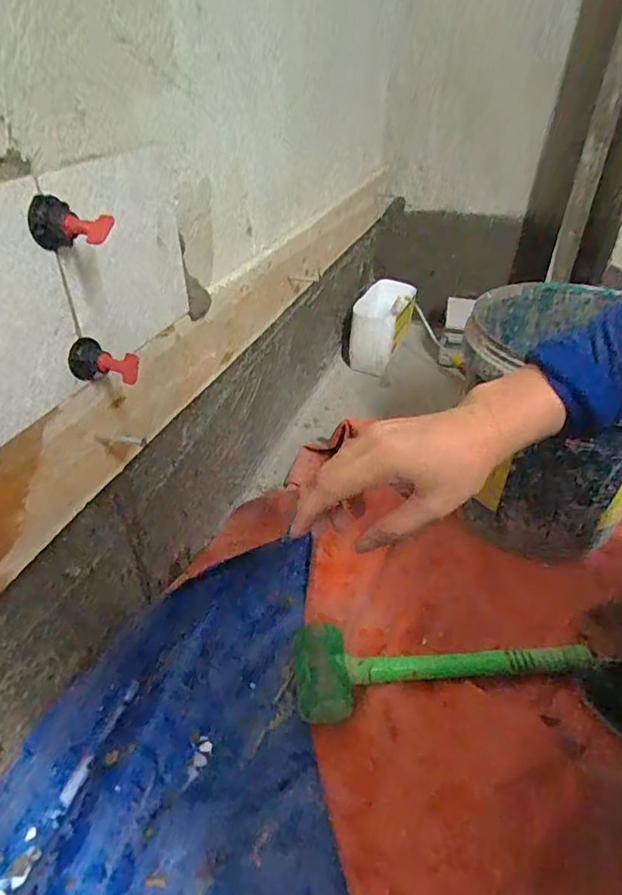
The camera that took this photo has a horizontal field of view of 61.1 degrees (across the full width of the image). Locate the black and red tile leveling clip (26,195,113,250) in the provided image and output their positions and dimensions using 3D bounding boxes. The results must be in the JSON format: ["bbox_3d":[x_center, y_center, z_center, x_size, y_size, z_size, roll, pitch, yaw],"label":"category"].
[{"bbox_3d":[-0.155,-0.144,0.343,0.047,0.030,0.027,17,40,19],"label":"black and red tile leveling clip"}]

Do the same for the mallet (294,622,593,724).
[{"bbox_3d":[0.150,0.239,0.633,0.341,0.051,0.113,-4,37,-8],"label":"mallet"}]

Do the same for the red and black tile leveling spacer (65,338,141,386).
[{"bbox_3d":[-0.156,-0.062,0.400,0.049,0.028,0.029,21,41,24],"label":"red and black tile leveling spacer"}]

